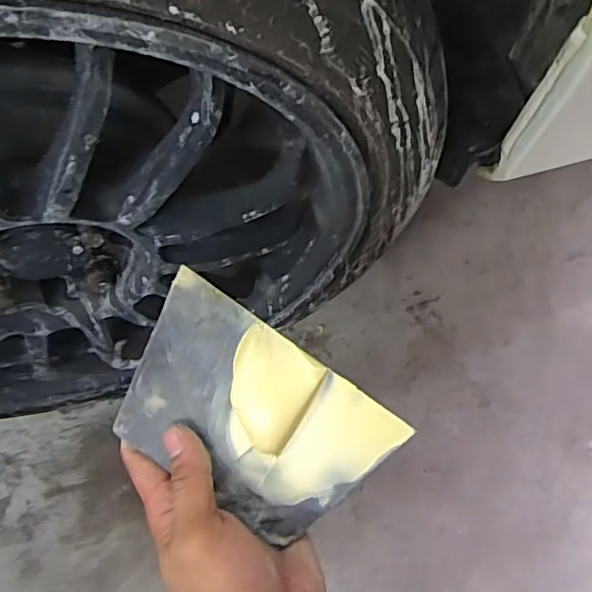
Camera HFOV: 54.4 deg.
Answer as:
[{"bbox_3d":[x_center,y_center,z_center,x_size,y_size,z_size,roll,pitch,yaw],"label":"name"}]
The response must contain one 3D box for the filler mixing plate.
[{"bbox_3d":[-0.026,0.065,0.304,0.137,0.009,0.095,34,100,5],"label":"filler mixing plate"}]

